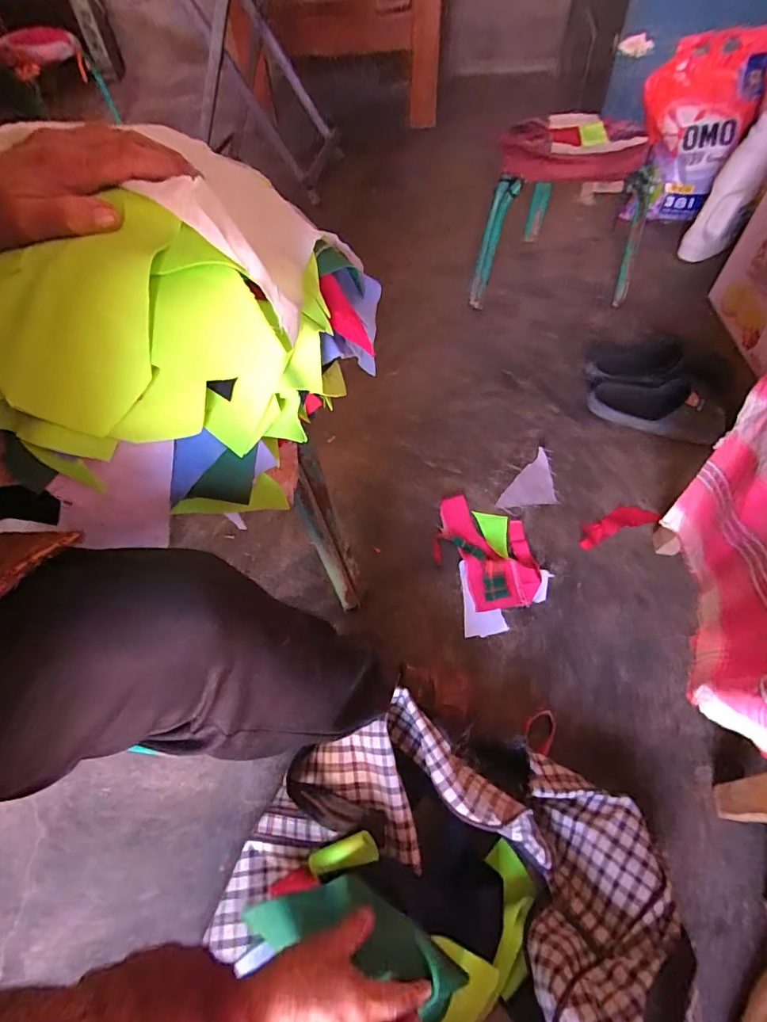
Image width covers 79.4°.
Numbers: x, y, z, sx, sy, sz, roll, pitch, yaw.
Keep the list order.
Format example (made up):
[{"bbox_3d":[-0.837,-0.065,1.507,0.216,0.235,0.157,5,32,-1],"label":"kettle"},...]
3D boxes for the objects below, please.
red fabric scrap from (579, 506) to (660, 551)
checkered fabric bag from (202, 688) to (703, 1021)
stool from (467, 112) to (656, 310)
[{"bbox_3d":[0.389,0.022,0.775,0.154,0.013,0.045,-22,57,-10],"label":"red fabric scrap"},{"bbox_3d":[0.048,0.425,0.417,0.435,0.158,0.426,17,60,14],"label":"checkered fabric bag"},{"bbox_3d":[0.386,-0.670,1.048,0.358,0.306,0.259,3,57,7],"label":"stool"}]

